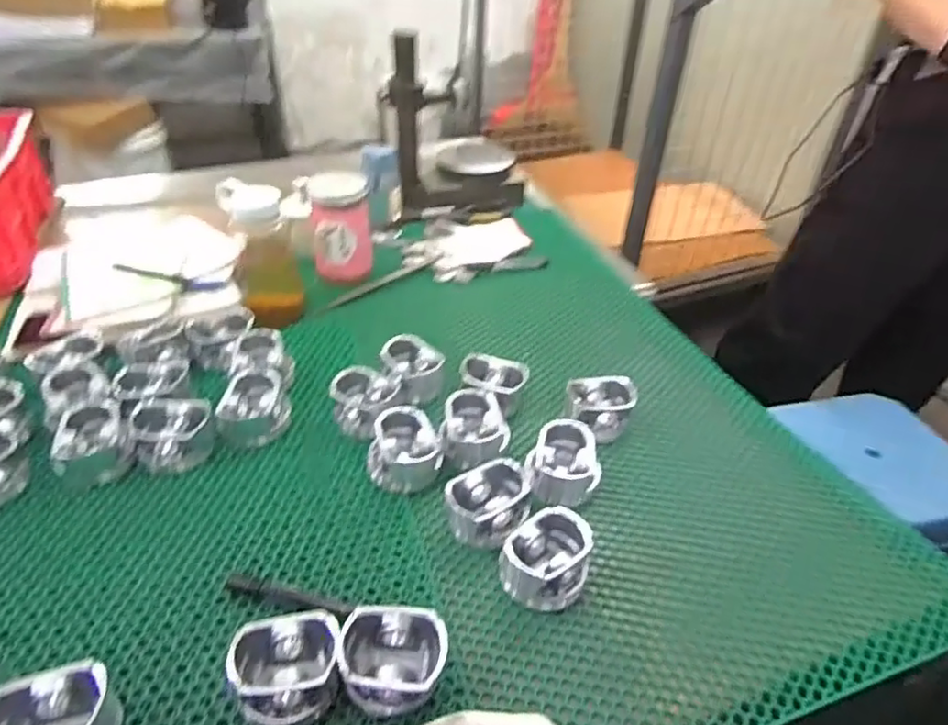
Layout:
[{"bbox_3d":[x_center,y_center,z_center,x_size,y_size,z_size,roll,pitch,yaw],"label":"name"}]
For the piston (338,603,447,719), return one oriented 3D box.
[{"bbox_3d":[-0.060,0.224,0.461,0.076,0.059,0.059,1,37,-1],"label":"piston"}]

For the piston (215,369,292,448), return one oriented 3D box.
[{"bbox_3d":[-0.240,0.046,0.684,0.066,0.051,0.075,5,37,4],"label":"piston"}]

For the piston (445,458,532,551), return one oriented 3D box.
[{"bbox_3d":[0.017,0.134,0.593,0.064,0.048,0.072,27,44,29],"label":"piston"}]

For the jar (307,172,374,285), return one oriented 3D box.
[{"bbox_3d":[-0.198,-0.197,0.929,0.085,0.156,0.089,-7,38,-11],"label":"jar"}]

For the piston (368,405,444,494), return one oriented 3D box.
[{"bbox_3d":[-0.073,0.087,0.643,0.072,0.058,0.059,-7,38,-11],"label":"piston"}]

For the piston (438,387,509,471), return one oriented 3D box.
[{"bbox_3d":[0.001,0.071,0.670,0.071,0.060,0.069,2,37,0],"label":"piston"}]

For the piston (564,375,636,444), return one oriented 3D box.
[{"bbox_3d":[0.145,0.050,0.716,0.079,0.046,0.073,6,37,5],"label":"piston"}]

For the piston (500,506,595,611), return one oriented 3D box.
[{"bbox_3d":[0.065,0.171,0.542,0.065,0.056,0.071,1,37,-1],"label":"piston"}]

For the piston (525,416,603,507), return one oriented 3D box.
[{"bbox_3d":[0.092,0.102,0.640,0.076,0.064,0.066,7,37,6],"label":"piston"}]

